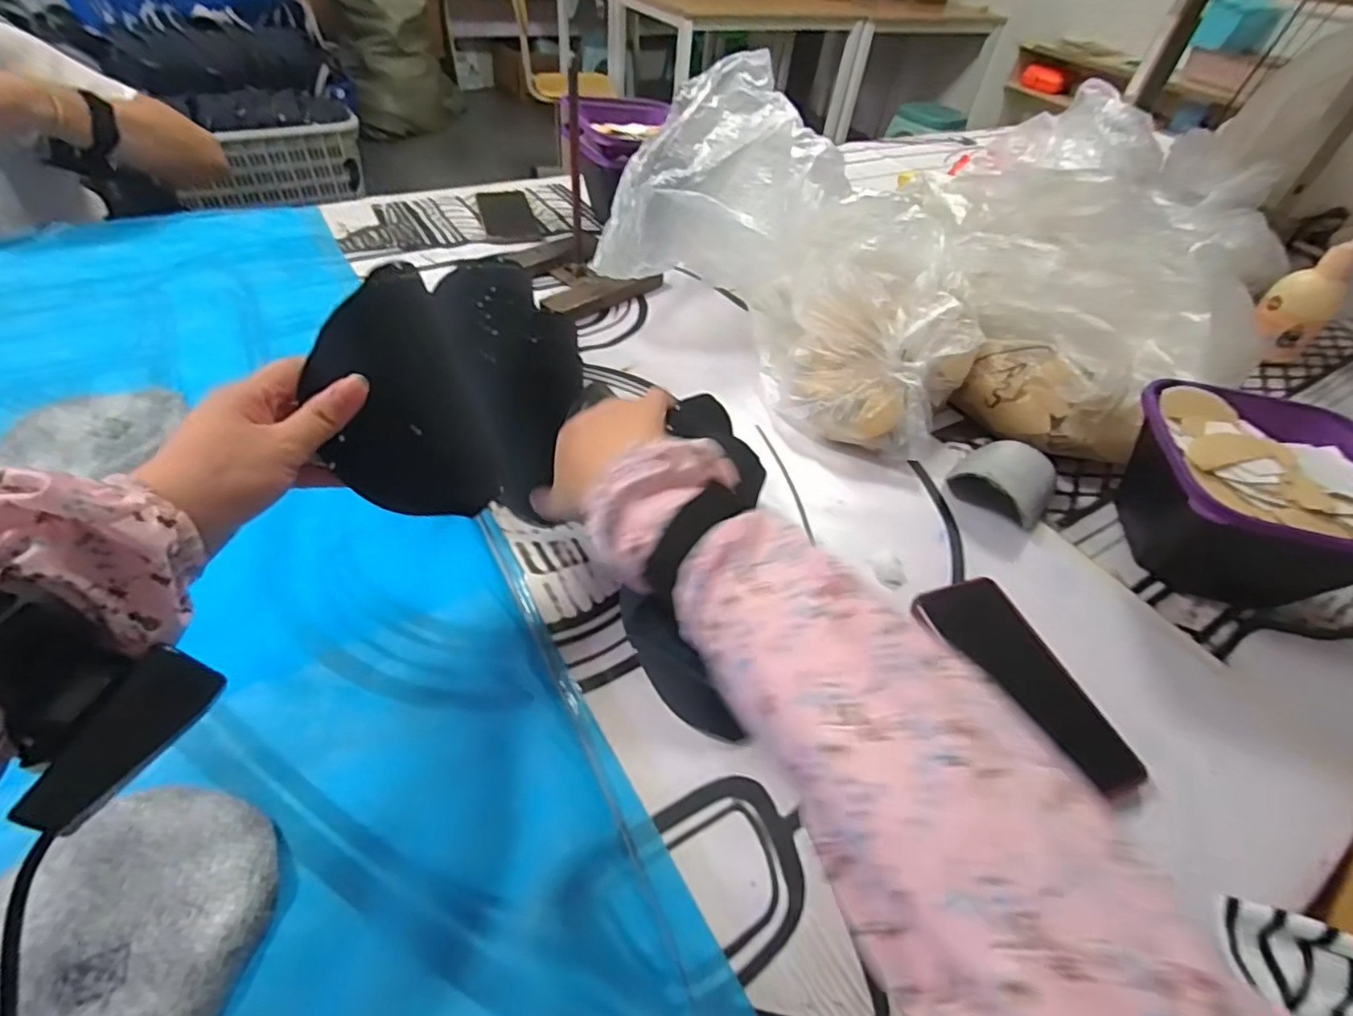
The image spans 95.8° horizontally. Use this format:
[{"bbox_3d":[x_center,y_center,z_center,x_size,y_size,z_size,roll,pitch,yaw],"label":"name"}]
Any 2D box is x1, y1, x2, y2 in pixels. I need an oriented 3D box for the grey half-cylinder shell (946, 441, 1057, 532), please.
[{"bbox_3d":[0.307,-0.027,0.571,0.082,0.045,0.094,33,50,24],"label":"grey half-cylinder shell"}]

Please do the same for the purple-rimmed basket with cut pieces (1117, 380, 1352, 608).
[{"bbox_3d":[0.471,-0.001,0.518,0.167,0.121,0.166,17,46,10],"label":"purple-rimmed basket with cut pieces"}]

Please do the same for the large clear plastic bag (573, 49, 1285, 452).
[{"bbox_3d":[0.246,-0.253,0.669,0.600,0.217,0.380,24,50,17],"label":"large clear plastic bag"}]

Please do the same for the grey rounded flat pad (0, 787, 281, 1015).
[{"bbox_3d":[-0.281,0.208,0.299,0.139,0.007,0.136,10,45,3],"label":"grey rounded flat pad"}]

